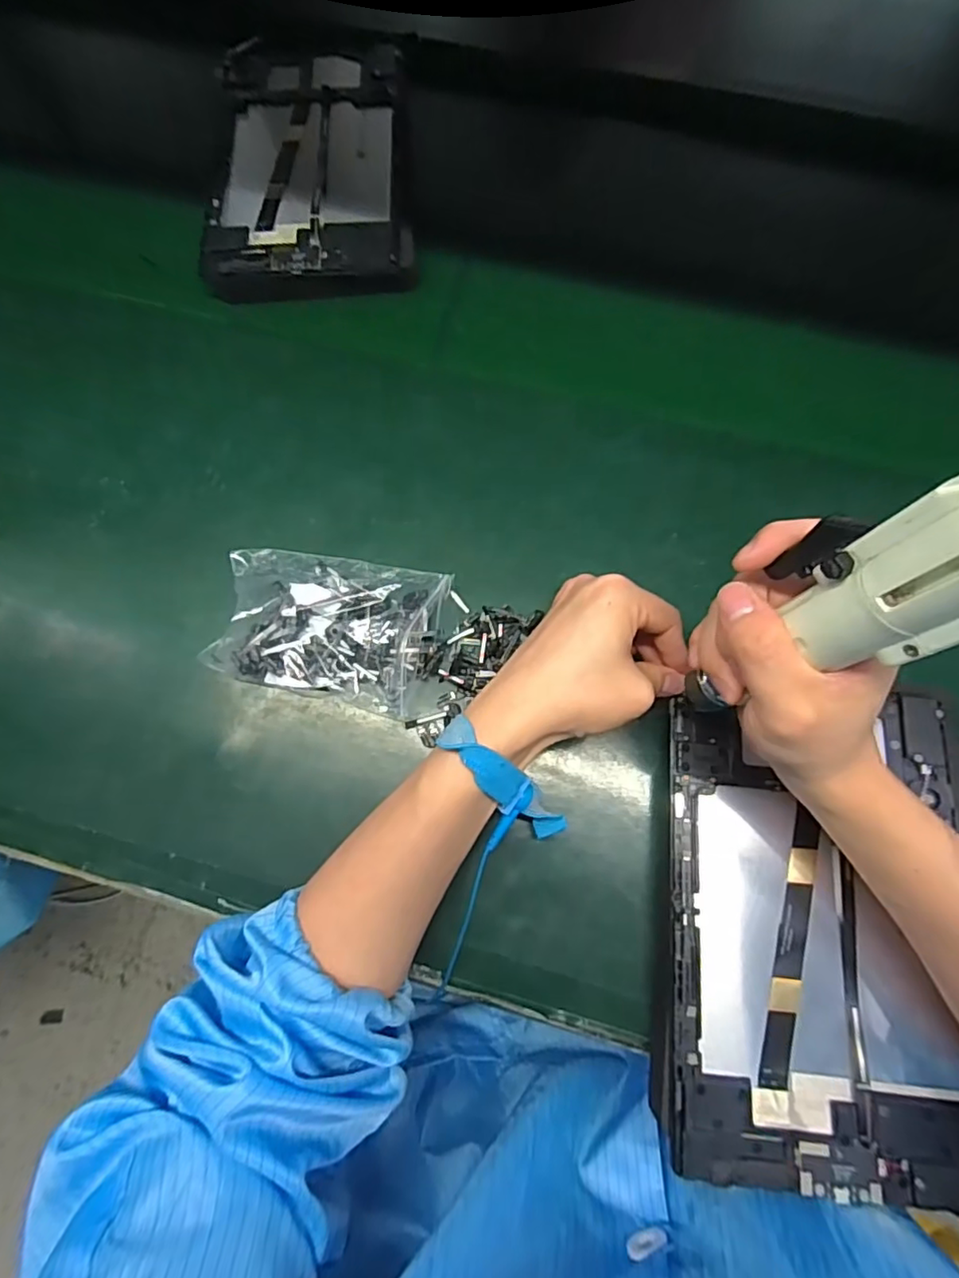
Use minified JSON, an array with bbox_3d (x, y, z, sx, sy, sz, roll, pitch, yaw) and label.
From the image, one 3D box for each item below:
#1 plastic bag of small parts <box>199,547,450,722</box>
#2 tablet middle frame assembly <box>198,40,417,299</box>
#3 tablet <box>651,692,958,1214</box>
[{"bbox_3d":[-0.093,-0.009,0.368,0.129,0.024,0.092,13,75,6],"label":"plastic bag of small parts"},{"bbox_3d":[-0.139,-0.387,0.480,0.155,0.022,0.252,-4,74,1],"label":"tablet middle frame assembly"},{"bbox_3d":[0.177,0.147,0.308,0.158,0.016,0.235,7,75,4],"label":"tablet"}]

